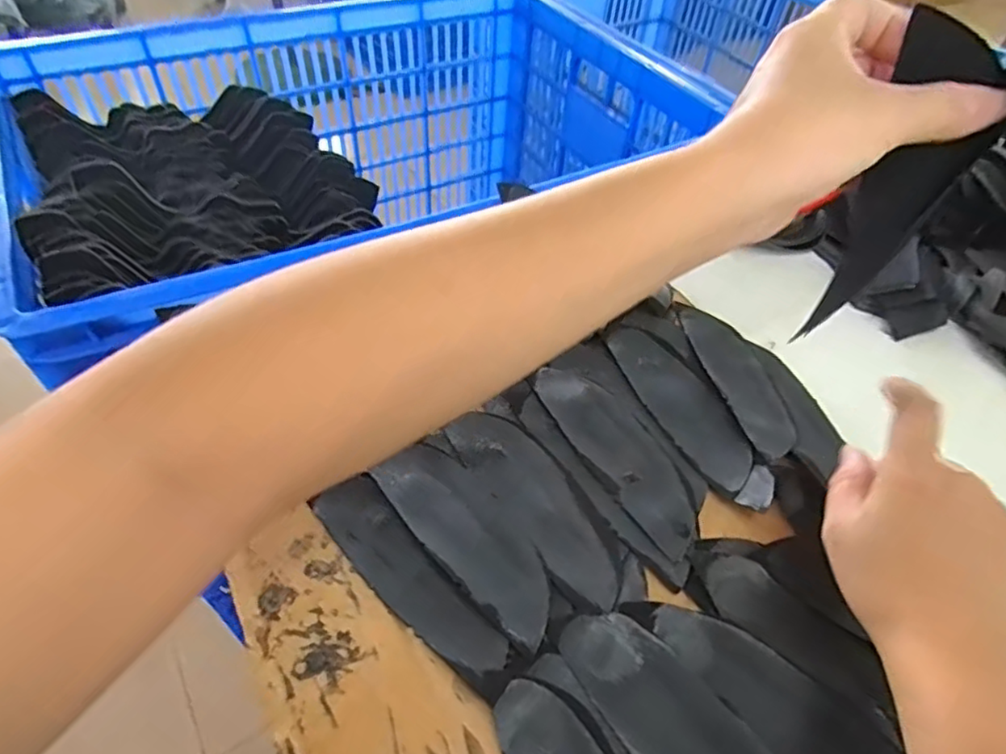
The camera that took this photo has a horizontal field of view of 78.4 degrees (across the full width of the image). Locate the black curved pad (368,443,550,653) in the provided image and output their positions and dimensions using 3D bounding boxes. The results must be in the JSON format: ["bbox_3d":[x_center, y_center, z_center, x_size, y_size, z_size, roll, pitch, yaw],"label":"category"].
[{"bbox_3d":[-0.018,0.082,0.331,0.046,0.004,0.125,-35,60,-29],"label":"black curved pad"}]

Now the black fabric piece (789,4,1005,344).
[{"bbox_3d":[0.170,-0.075,0.266,0.040,0.135,0.019,16,32,8],"label":"black fabric piece"}]

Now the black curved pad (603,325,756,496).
[{"bbox_3d":[0.113,0.013,0.398,0.043,0.005,0.136,-17,53,-18],"label":"black curved pad"}]

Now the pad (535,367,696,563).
[{"bbox_3d":[0.069,0.042,0.373,0.047,0.004,0.138,-25,56,-24],"label":"pad"}]

